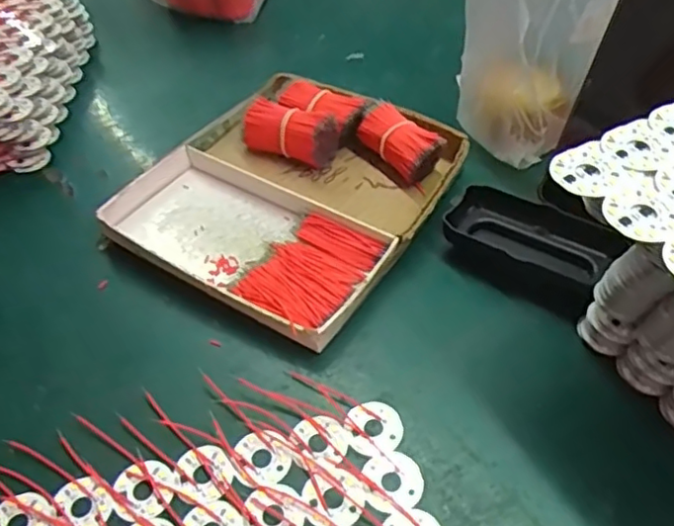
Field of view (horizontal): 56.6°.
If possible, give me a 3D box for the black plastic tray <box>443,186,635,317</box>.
[{"bbox_3d":[0.122,-0.011,0.405,0.103,0.021,0.061,28,56,24],"label":"black plastic tray"}]

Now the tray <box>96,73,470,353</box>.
[{"bbox_3d":[-0.030,-0.058,0.444,0.189,0.040,0.208,26,55,22],"label":"tray"}]

